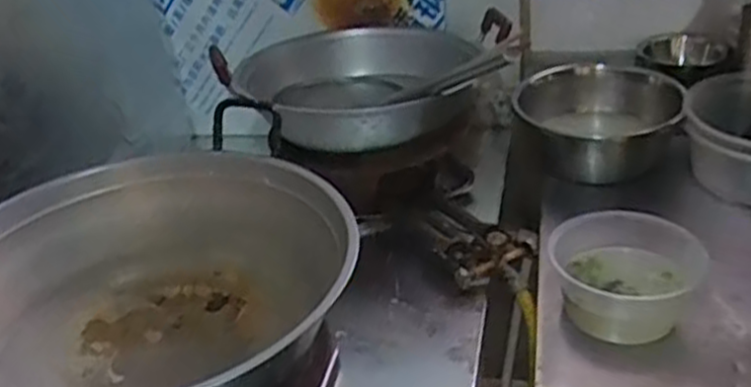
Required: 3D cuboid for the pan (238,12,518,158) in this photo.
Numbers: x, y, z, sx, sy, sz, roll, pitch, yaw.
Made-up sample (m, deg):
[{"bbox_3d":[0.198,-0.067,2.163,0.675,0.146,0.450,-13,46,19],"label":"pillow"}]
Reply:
[{"bbox_3d":[0.005,-0.162,1.146,0.406,0.143,0.381,-6,30,0],"label":"pan"}]

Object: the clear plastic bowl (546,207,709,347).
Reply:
[{"bbox_3d":[0.293,0.091,0.909,0.168,0.090,0.175,-5,30,3],"label":"clear plastic bowl"}]

